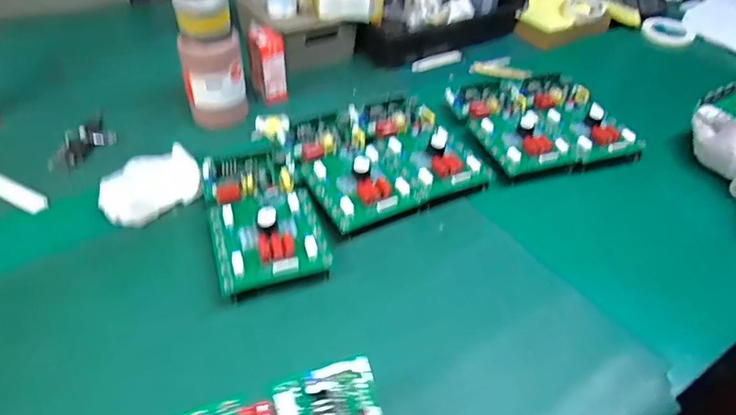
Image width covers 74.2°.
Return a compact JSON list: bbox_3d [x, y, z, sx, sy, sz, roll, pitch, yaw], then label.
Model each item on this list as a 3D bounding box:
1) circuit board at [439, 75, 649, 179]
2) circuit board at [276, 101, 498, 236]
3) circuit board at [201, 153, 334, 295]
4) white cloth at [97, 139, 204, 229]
[{"bbox_3d":[0.279,-0.140,0.796,0.244,0.044,0.216,-10,46,-14],"label":"circuit board"},{"bbox_3d":[0.015,-0.076,0.707,0.239,0.048,0.225,-20,49,-23],"label":"circuit board"},{"bbox_3d":[-0.130,0.001,0.592,0.125,0.035,0.203,-11,46,-15],"label":"circuit board"},{"bbox_3d":[-0.293,-0.032,0.655,0.127,0.028,0.106,-27,52,-28],"label":"white cloth"}]

